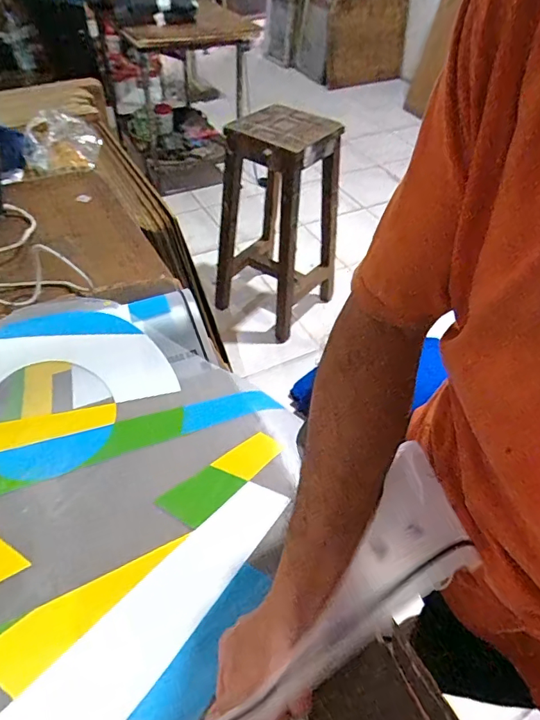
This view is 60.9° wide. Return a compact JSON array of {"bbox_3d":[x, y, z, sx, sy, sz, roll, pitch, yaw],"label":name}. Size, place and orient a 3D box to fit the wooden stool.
[{"bbox_3d":[0.033,-0.512,1.734,0.391,0.745,0.380,28,53,21],"label":"wooden stool"}]

